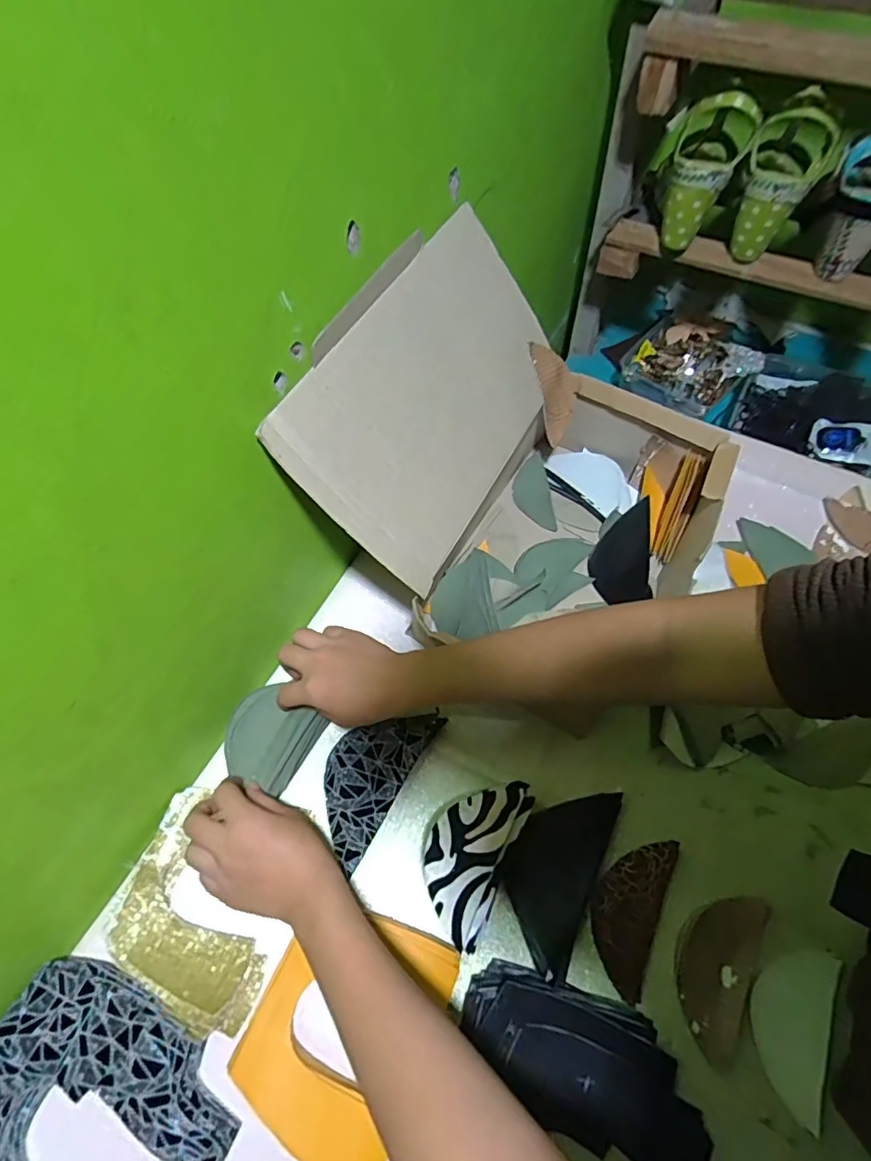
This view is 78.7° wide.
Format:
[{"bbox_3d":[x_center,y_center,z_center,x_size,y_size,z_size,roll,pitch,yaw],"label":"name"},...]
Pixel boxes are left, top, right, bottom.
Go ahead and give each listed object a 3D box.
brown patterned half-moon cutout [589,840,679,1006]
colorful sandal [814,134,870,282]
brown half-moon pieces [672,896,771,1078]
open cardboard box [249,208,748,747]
[{"bbox_3d":[0.158,0.270,0.439,0.055,0.024,0.116,19,64,12],"label":"brown patterned half-moon cutout"},{"bbox_3d":[0.469,-0.420,0.580,0.083,0.128,0.101,31,66,18],"label":"colorful sandal"},{"bbox_3d":[0.223,0.306,0.422,0.058,0.014,0.119,26,65,15],"label":"brown half-moon pieces"},{"bbox_3d":[0.091,-0.096,0.503,0.319,0.257,0.330,26,65,15],"label":"open cardboard box"}]

